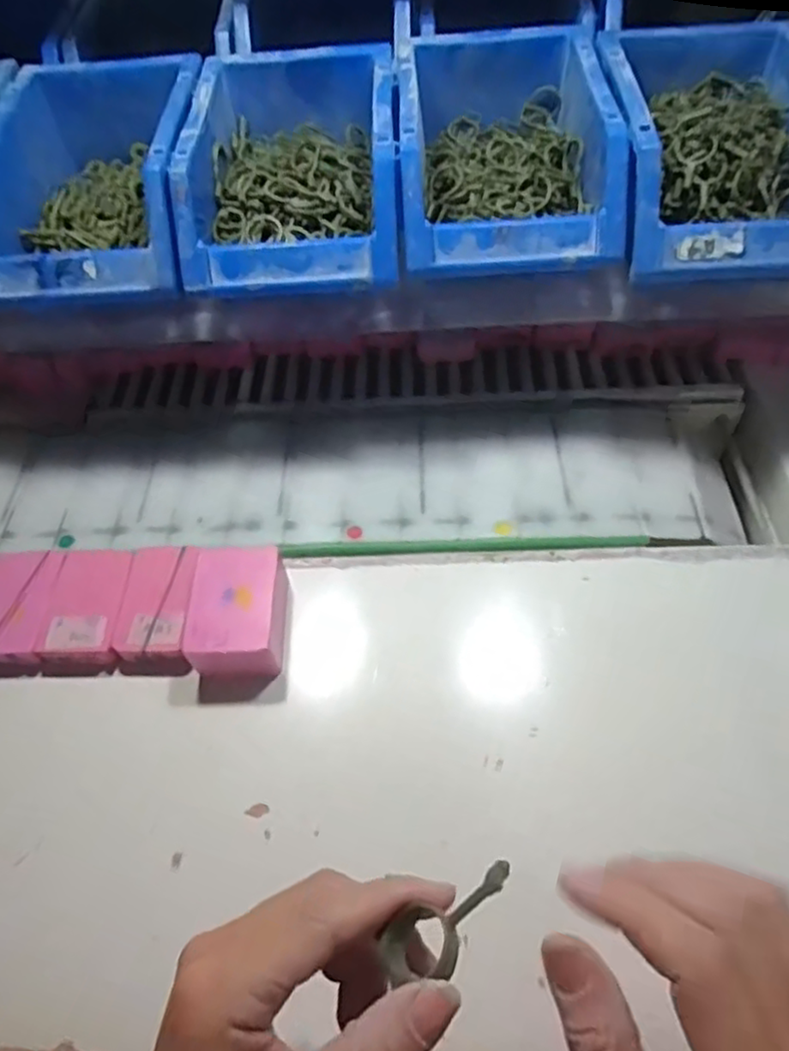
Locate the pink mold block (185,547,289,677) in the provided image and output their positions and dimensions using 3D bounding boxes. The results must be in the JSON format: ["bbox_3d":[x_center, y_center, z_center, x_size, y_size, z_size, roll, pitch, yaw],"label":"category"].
[{"bbox_3d":[-0.091,0.052,0.399,0.049,0.031,0.078,-2,55,2],"label":"pink mold block"}]

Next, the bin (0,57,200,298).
[{"bbox_3d":[-0.187,-0.221,0.426,0.127,0.061,0.190,-3,55,2],"label":"bin"}]

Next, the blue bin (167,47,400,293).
[{"bbox_3d":[-0.060,-0.216,0.419,0.123,0.068,0.174,-3,55,2],"label":"blue bin"}]

